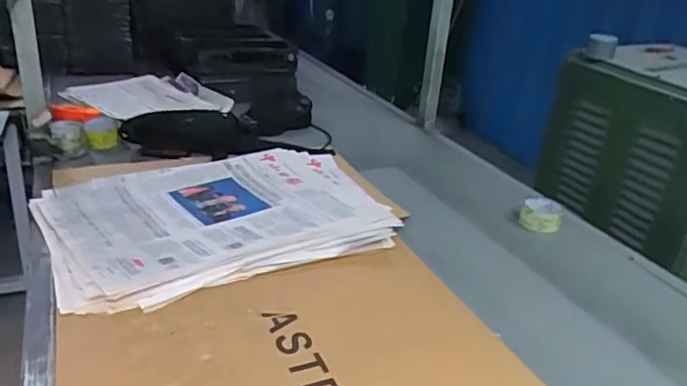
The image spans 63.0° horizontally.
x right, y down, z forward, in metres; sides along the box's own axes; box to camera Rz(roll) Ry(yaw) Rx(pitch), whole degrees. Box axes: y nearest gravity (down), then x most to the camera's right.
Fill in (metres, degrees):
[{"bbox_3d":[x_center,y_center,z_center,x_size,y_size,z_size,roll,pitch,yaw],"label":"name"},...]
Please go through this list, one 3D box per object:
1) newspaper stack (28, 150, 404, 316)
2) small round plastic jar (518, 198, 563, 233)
[{"bbox_3d":[-0.231,0.030,1.104,0.638,0.032,0.456,-12,31,-30],"label":"newspaper stack"},{"bbox_3d":[0.430,0.045,1.216,0.083,0.051,0.091,15,28,20],"label":"small round plastic jar"}]

